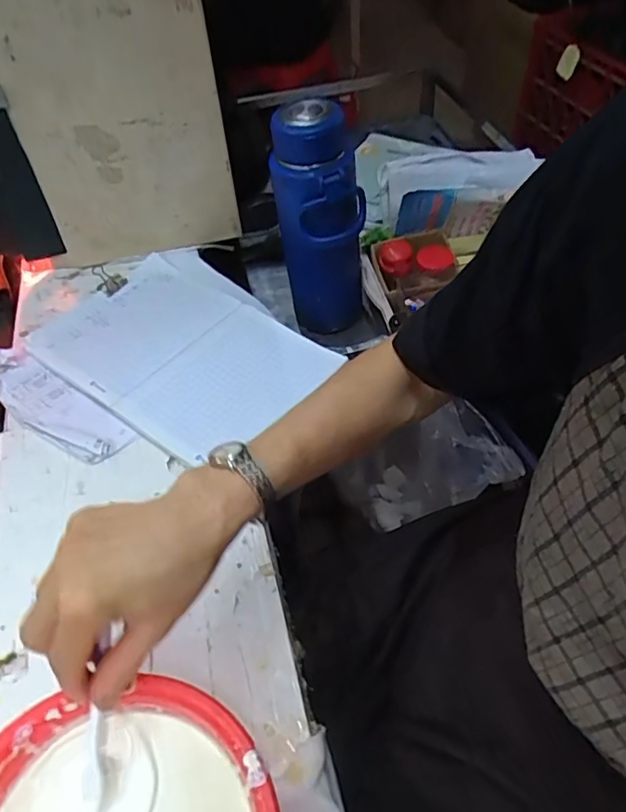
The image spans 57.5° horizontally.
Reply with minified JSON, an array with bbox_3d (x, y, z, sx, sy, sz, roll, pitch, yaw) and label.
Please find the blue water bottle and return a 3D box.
[{"bbox_3d":[0.012,-0.202,0.710,0.099,0.299,0.090,-1,51,2],"label":"blue water bottle"}]

